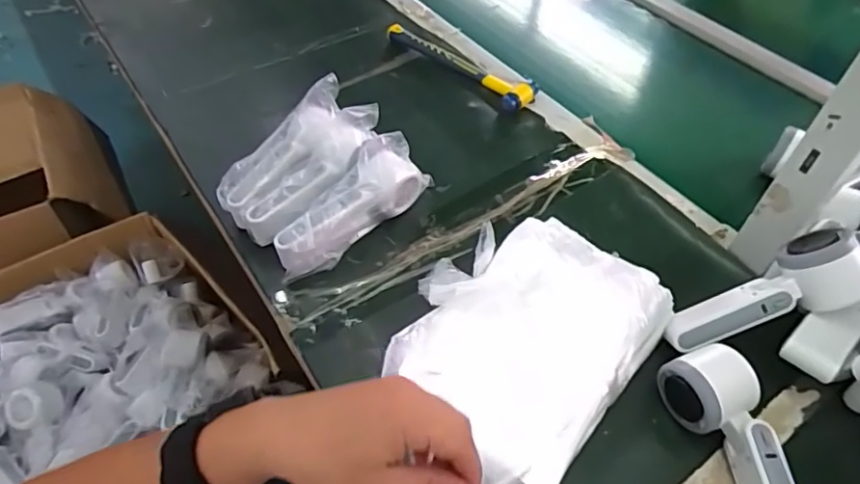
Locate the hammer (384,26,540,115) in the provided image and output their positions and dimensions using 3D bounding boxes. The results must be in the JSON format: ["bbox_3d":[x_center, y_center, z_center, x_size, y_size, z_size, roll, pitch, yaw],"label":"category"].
[{"bbox_3d":[0.036,-0.244,0.771,0.238,0.025,0.054,33,58,24],"label":"hammer"}]

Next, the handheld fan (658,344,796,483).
[{"bbox_3d":[0.240,0.161,0.426,0.062,0.047,0.155,-13,52,-11],"label":"handheld fan"}]

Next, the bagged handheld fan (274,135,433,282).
[{"bbox_3d":[-0.077,-0.034,0.573,0.054,0.076,0.185,33,58,23],"label":"bagged handheld fan"}]

